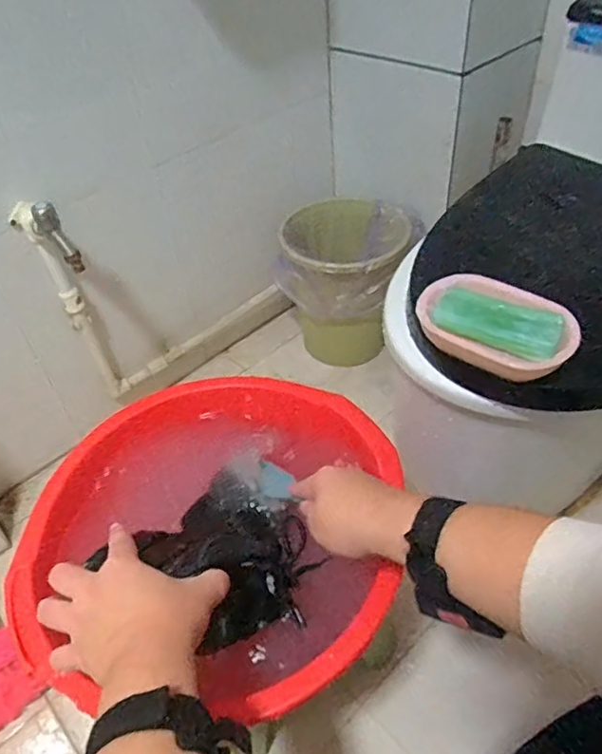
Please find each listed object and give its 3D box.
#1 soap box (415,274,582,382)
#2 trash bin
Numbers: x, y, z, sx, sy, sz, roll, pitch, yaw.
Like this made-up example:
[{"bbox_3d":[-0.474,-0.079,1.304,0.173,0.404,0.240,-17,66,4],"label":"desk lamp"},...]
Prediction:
[{"bbox_3d":[0.190,-0.051,0.561,0.155,0.035,0.097,28,54,29],"label":"soap box"},{"bbox_3d":[0.093,-0.184,1.161,0.256,0.265,0.235,-1,45,4],"label":"trash bin"}]

